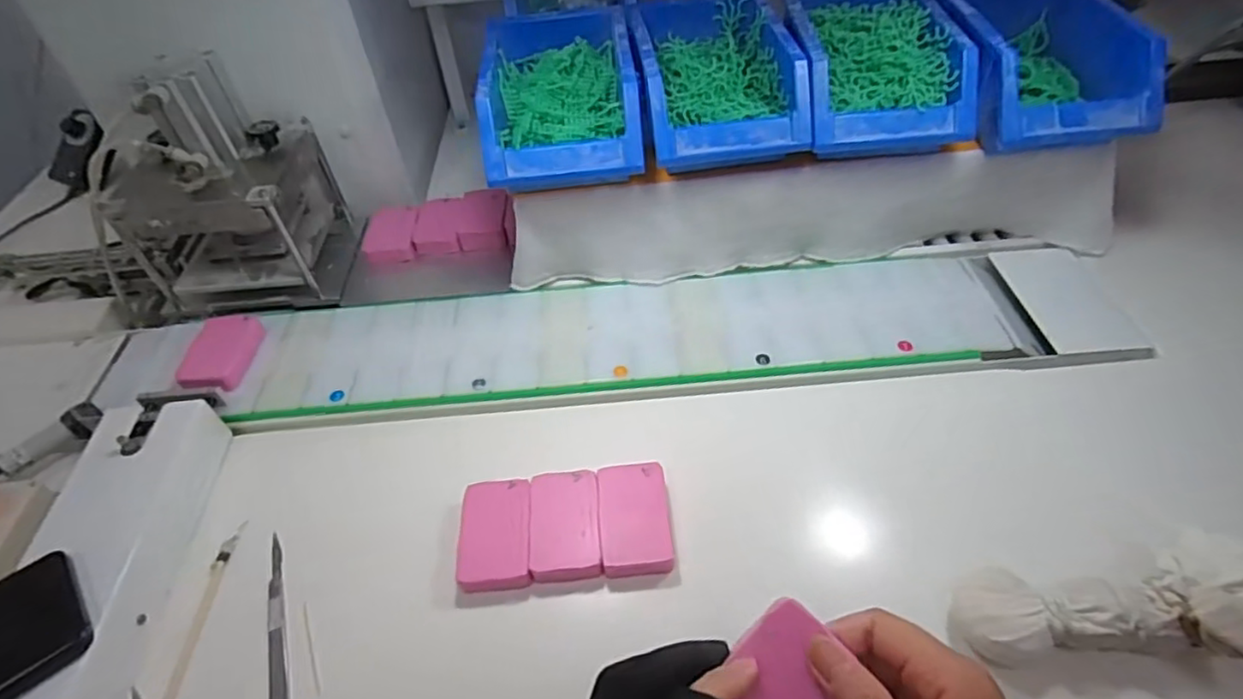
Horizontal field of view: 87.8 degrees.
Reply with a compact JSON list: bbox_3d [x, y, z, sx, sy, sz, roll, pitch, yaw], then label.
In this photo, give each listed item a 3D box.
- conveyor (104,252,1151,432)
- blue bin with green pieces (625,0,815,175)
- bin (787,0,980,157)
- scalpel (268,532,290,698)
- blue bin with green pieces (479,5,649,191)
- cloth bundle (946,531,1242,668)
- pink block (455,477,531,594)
[{"bbox_3d":[0.002,-0.012,0.559,0.866,0.030,0.136,-5,47,0],"label":"conveyor"},{"bbox_3d":[0.076,-0.233,0.547,0.120,0.064,0.185,-7,47,-2],"label":"blue bin with green pieces"},{"bbox_3d":[0.207,-0.243,0.547,0.125,0.066,0.180,-3,47,2],"label":"bin"},{"bbox_3d":[-0.215,0.175,0.404,0.012,0.004,0.130,-18,48,-12],"label":"scalpel"},{"bbox_3d":[-0.050,-0.213,0.544,0.123,0.071,0.184,-5,47,0],"label":"blue bin with green pieces"},{"bbox_3d":[0.270,0.146,0.354,0.162,0.045,0.069,-11,46,12],"label":"cloth bundle"},{"bbox_3d":[-0.082,0.125,0.431,0.046,0.022,0.072,-6,47,-1],"label":"pink block"}]

